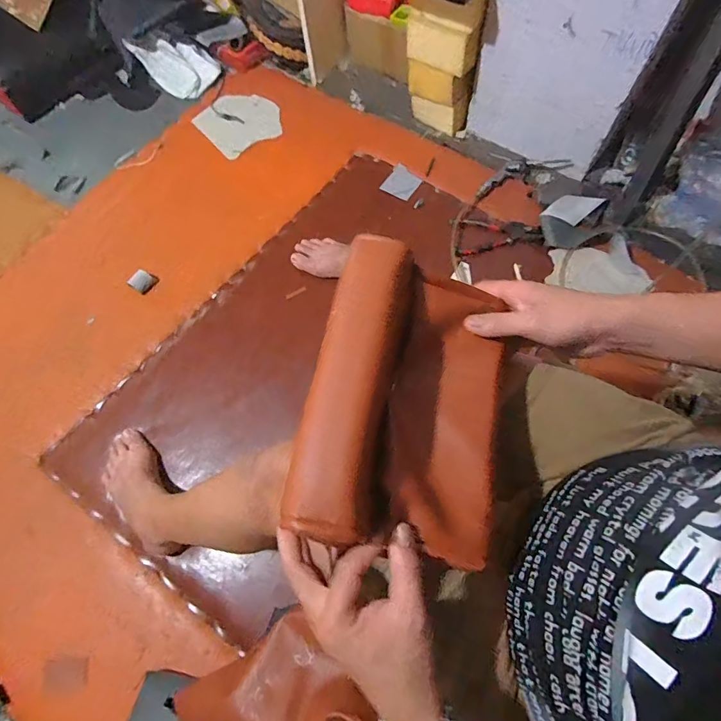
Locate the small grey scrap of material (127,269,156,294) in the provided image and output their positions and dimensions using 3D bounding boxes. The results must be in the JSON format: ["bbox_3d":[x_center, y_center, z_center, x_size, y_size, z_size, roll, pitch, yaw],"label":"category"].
[{"bbox_3d":[-0.497,-0.180,0.971,0.031,0.035,0.050,39,74,17],"label":"small grey scrap of material"}]

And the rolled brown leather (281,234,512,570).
[{"bbox_3d":[0.036,0.035,0.401,0.176,0.075,0.262,20,66,-20],"label":"rolled brown leather"}]

